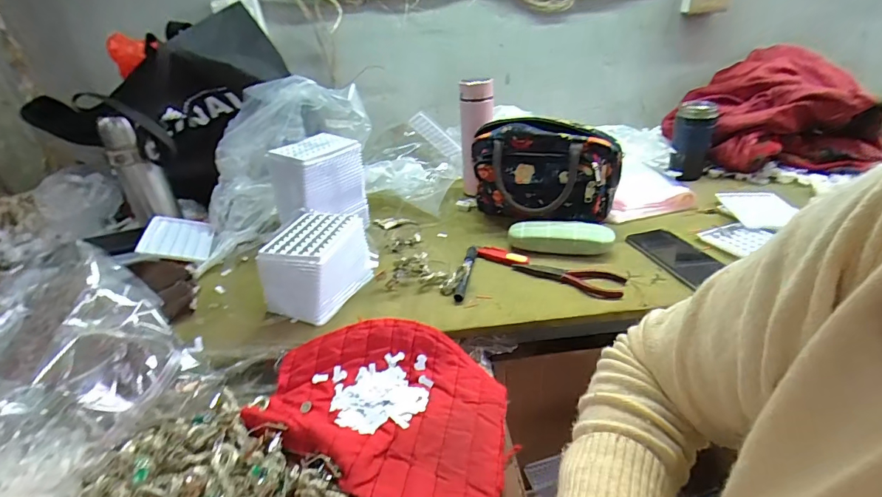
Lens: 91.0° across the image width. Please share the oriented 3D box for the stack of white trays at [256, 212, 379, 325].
[{"bbox_3d":[-0.165,0.017,0.600,0.105,0.089,0.135,8,31,21],"label":"stack of white trays"}]

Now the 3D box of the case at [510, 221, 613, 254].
[{"bbox_3d":[0.185,-0.020,0.676,0.152,0.028,0.054,4,30,14],"label":"case"}]

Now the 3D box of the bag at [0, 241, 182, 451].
[{"bbox_3d":[-0.383,0.092,0.449,0.162,0.149,0.163,-24,34,-31],"label":"bag"}]

